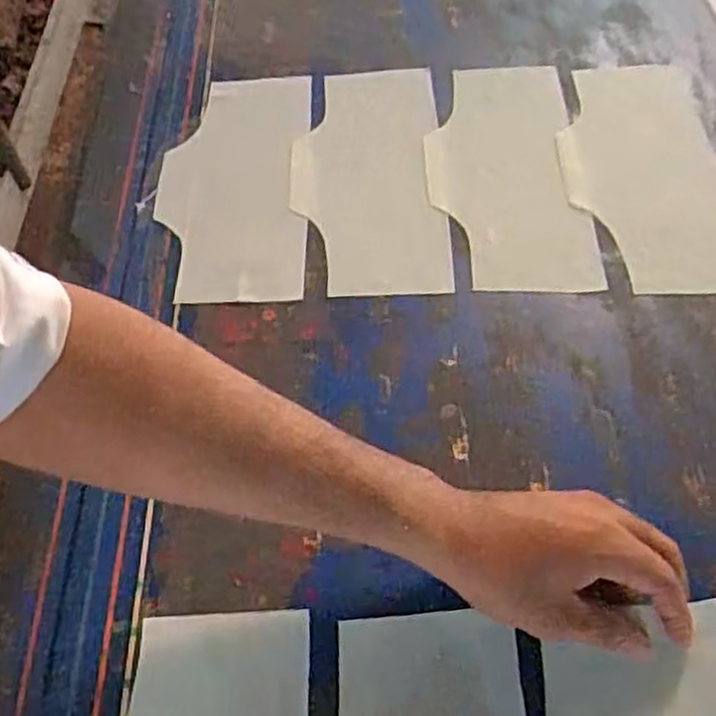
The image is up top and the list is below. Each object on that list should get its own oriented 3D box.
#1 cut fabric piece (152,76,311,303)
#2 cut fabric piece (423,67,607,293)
[{"bbox_3d":[-0.113,-0.159,0.688,0.133,0.009,0.279,-3,56,2],"label":"cut fabric piece"},{"bbox_3d":[0.128,-0.163,0.673,0.129,0.009,0.265,-2,58,2],"label":"cut fabric piece"}]

